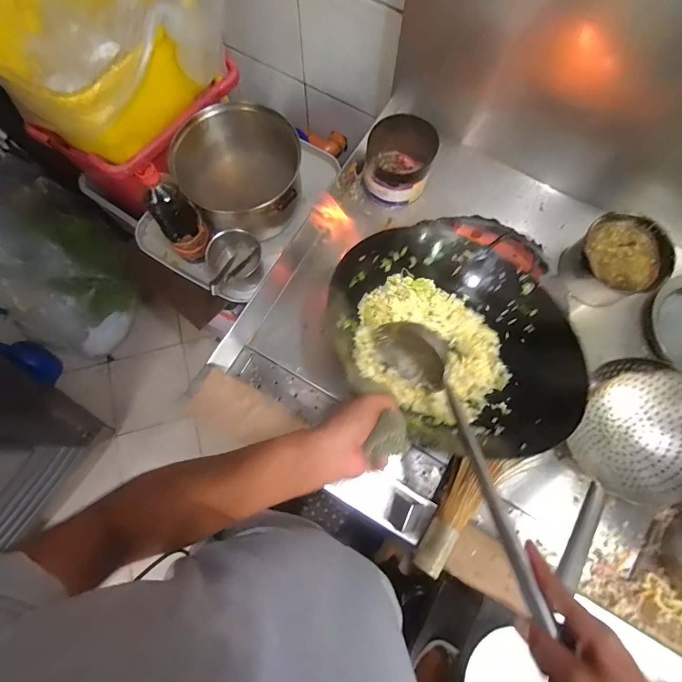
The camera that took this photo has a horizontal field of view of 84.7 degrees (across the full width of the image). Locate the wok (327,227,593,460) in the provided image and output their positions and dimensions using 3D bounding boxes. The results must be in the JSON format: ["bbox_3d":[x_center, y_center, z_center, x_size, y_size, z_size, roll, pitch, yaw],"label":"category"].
[{"bbox_3d":[0.191,-0.007,0.642,0.422,0.140,0.416,10,60,-11],"label":"wok"}]

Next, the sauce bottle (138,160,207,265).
[{"bbox_3d":[-0.334,-0.248,0.766,0.085,0.255,0.061,-31,77,-8],"label":"sauce bottle"}]

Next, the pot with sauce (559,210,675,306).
[{"bbox_3d":[0.588,-0.170,0.817,0.161,0.139,0.166,0,75,0],"label":"pot with sauce"}]

